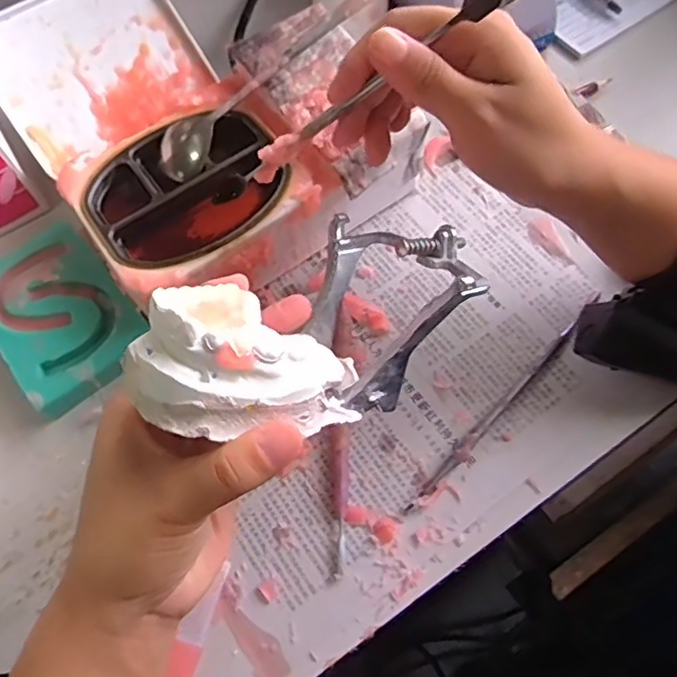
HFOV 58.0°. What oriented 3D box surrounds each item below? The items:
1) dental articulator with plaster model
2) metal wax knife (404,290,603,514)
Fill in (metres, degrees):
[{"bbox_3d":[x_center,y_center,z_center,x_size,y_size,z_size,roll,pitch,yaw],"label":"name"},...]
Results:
[{"bbox_3d":[-0.008,-0.008,0.239,0.077,0.073,0.135,42,74,19],"label":"dental articulator with plaster model"},{"bbox_3d":[0.095,0.031,0.334,0.007,0.009,0.167,40,74,18],"label":"metal wax knife"}]

